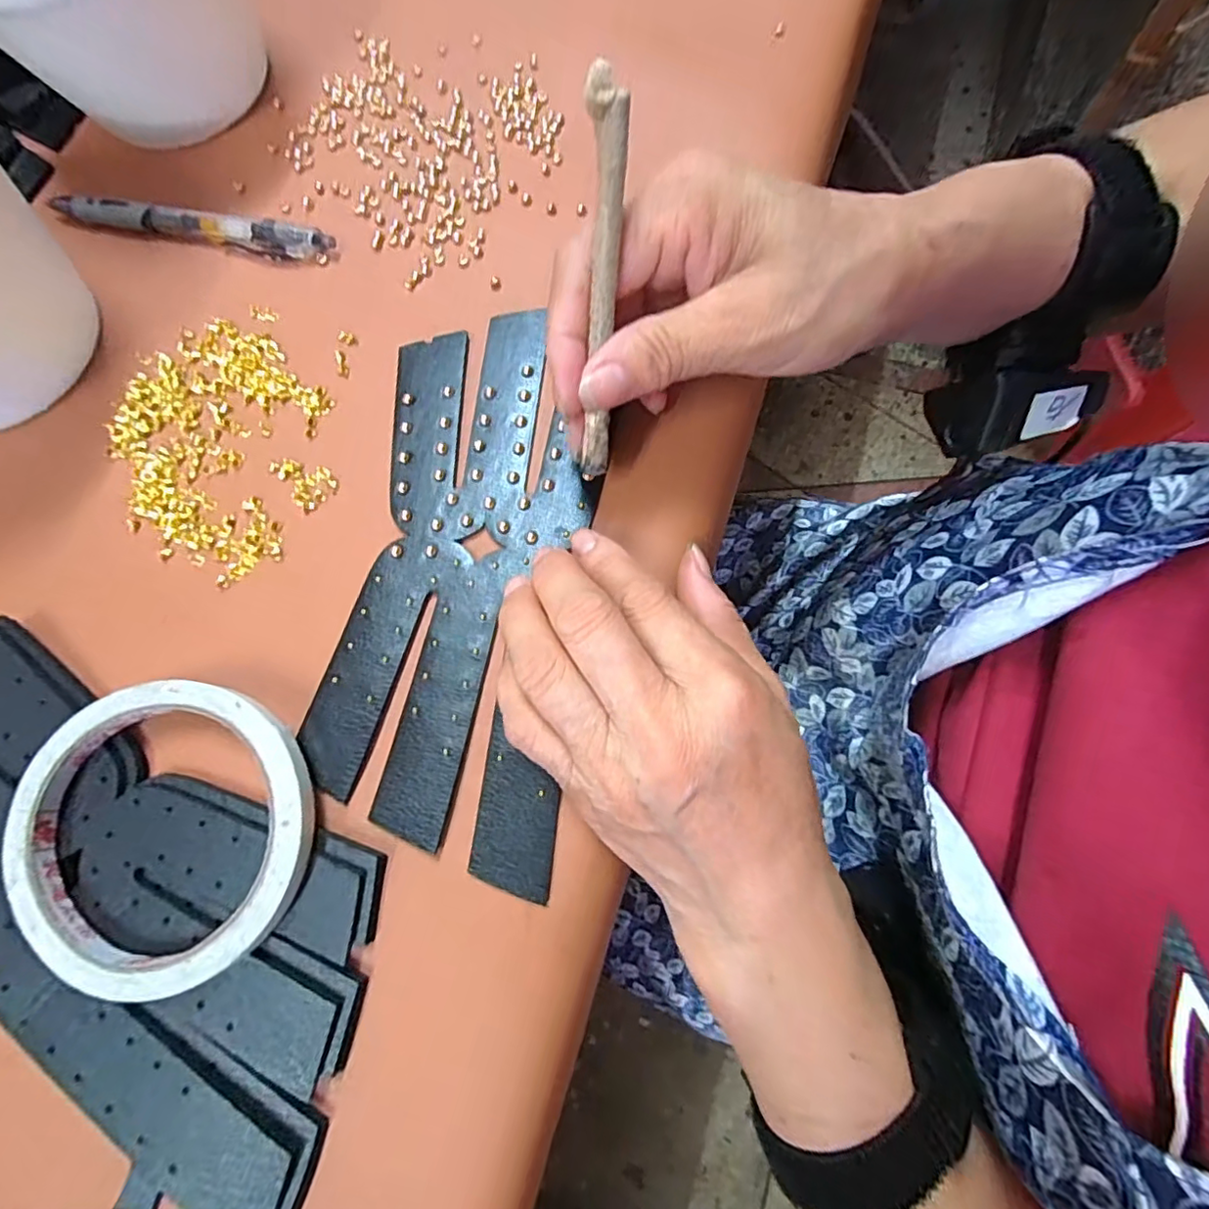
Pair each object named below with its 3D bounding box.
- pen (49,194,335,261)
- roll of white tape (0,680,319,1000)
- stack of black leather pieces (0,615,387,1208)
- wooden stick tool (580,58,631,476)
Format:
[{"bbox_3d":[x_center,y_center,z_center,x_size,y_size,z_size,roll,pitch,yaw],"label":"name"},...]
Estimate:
[{"bbox_3d":[-0.189,-0.172,0.263,0.135,0.009,0.014,12,76,5],"label":"pen"},{"bbox_3d":[-0.146,0.072,0.187,0.106,0.013,0.091,5,75,3],"label":"roll of white tape"},{"bbox_3d":[-0.171,0.088,0.188,0.221,0.008,0.101,28,78,9],"label":"stack of black leather pieces"},{"bbox_3d":[-0.001,-0.086,0.169,0.010,0.103,0.005,8,39,4],"label":"wooden stick tool"}]

